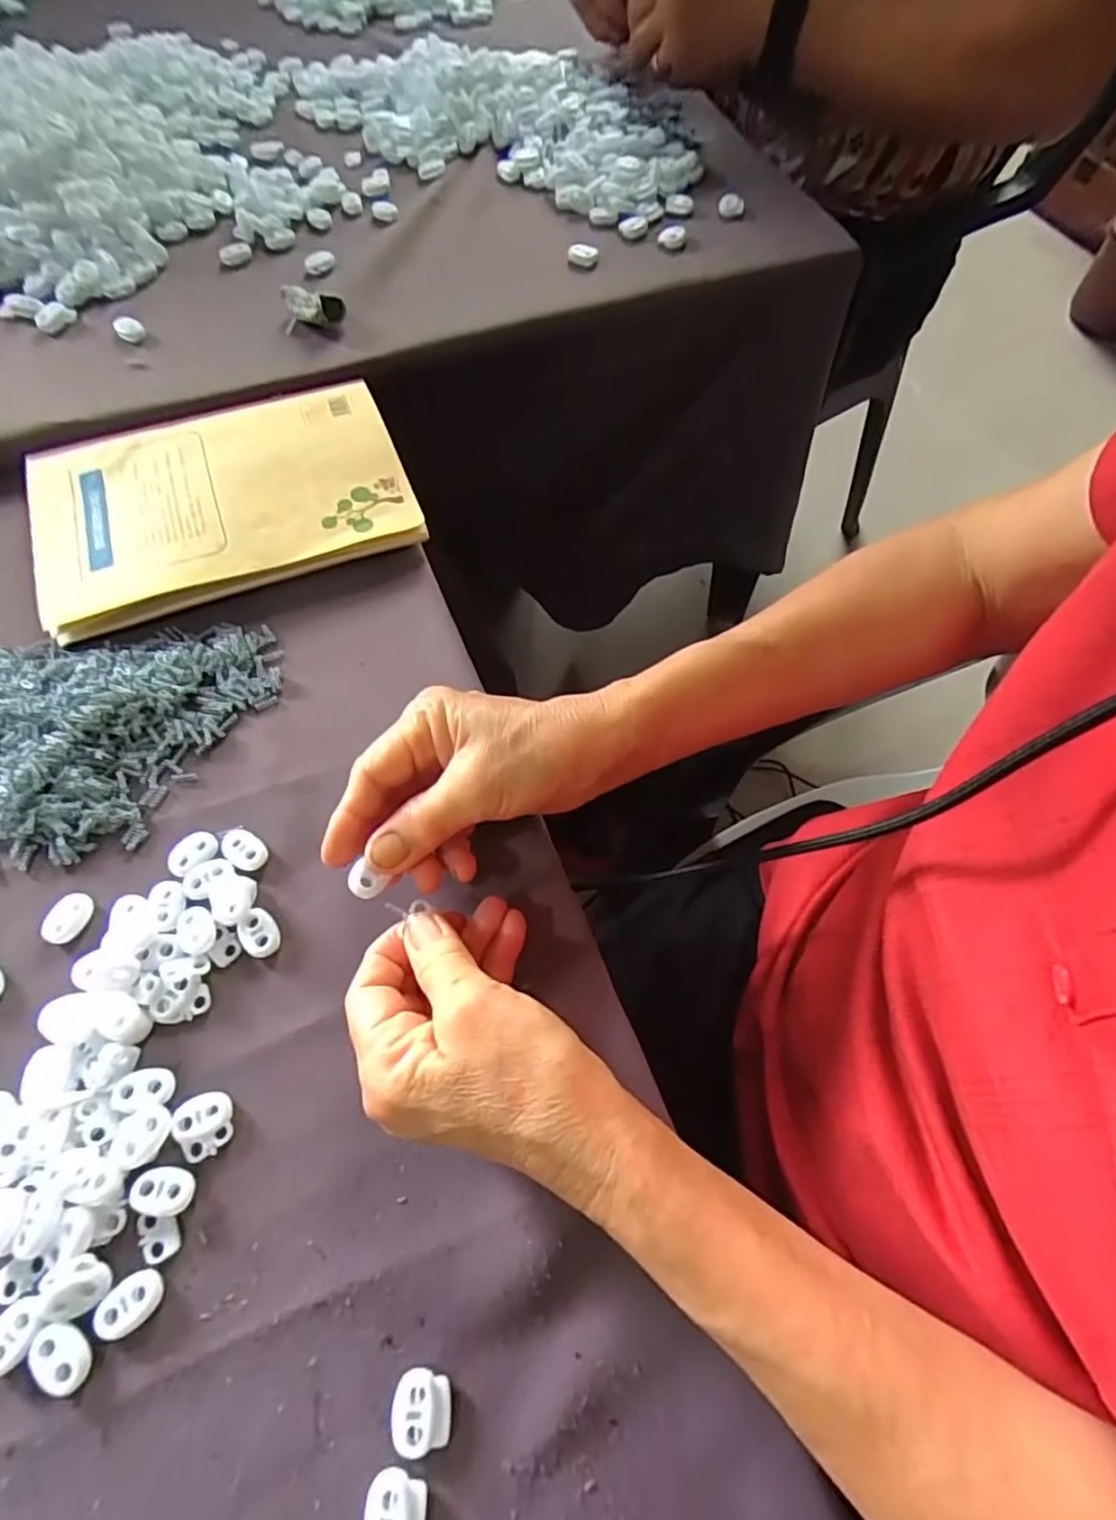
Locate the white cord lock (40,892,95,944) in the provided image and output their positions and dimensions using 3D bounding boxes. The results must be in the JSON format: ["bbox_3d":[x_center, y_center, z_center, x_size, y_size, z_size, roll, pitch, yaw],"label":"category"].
[{"bbox_3d":[-0.218,0.070,0.291,0.016,0.004,0.022,11,66,4],"label":"white cord lock"}]

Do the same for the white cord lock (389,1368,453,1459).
[{"bbox_3d":[-0.046,0.220,0.222,0.020,0.005,0.021,1,66,0],"label":"white cord lock"}]

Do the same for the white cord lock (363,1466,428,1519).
[{"bbox_3d":[-0.052,0.243,0.210,0.020,0.007,0.021,4,66,1],"label":"white cord lock"}]

